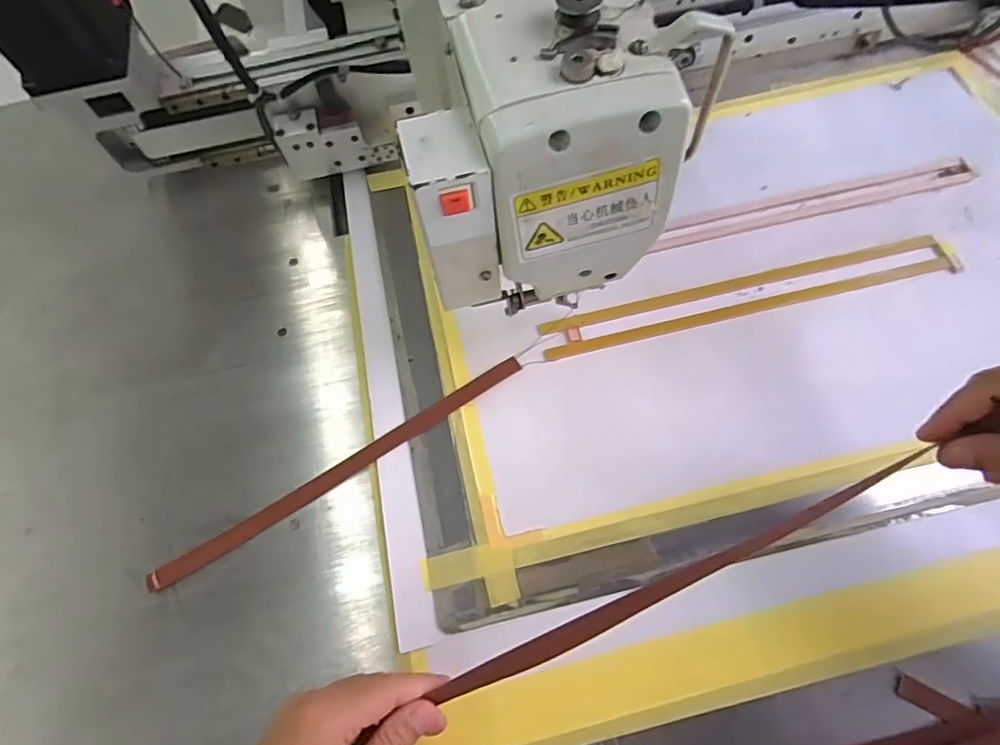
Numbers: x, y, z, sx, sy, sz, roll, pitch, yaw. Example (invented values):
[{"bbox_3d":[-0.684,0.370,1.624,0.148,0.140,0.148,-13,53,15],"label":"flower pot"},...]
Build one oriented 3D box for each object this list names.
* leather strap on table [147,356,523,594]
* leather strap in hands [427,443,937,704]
[{"bbox_3d":[-0.131,0.083,0.470,0.349,0.006,0.018,-32,67,-11],"label":"leather strap on table"},{"bbox_3d":[0.116,0.130,0.346,0.331,0.024,0.017,-28,66,1],"label":"leather strap in hands"}]

